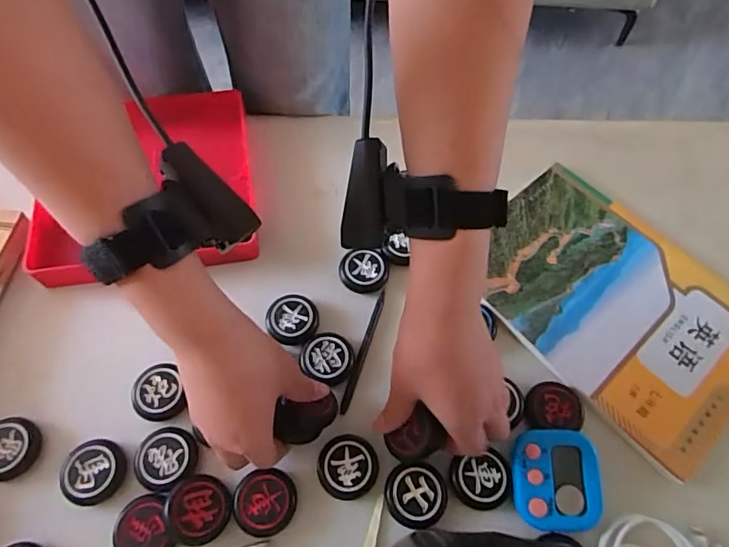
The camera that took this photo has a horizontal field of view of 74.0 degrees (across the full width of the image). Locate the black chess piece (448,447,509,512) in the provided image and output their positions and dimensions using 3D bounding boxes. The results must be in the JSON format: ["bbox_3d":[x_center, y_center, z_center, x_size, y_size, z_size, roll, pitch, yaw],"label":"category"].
[{"bbox_3d":[0.086,0.153,0.358,0.041,0.011,0.039,1,62,-1],"label":"black chess piece"}]

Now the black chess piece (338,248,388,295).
[{"bbox_3d":[0.000,-0.001,0.441,0.042,0.014,0.039,-10,63,-7],"label":"black chess piece"}]

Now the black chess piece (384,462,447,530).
[{"bbox_3d":[0.038,0.162,0.353,0.044,0.022,0.041,1,62,-1],"label":"black chess piece"}]

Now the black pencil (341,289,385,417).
[{"bbox_3d":[0.000,0.065,0.413,0.007,0.013,0.111,17,63,7],"label":"black pencil"}]

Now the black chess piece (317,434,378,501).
[{"bbox_3d":[-0.013,0.146,0.365,0.044,0.014,0.043,1,62,-1],"label":"black chess piece"}]

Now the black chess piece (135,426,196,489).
[{"bbox_3d":[-0.148,0.137,0.361,0.044,0.011,0.042,1,62,-1],"label":"black chess piece"}]

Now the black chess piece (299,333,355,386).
[{"bbox_3d":[-0.030,0.071,0.402,0.044,0.010,0.042,1,62,-1],"label":"black chess piece"}]

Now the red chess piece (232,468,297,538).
[{"bbox_3d":[-0.072,0.166,0.351,0.043,0.011,0.043,-4,62,-4],"label":"red chess piece"}]

